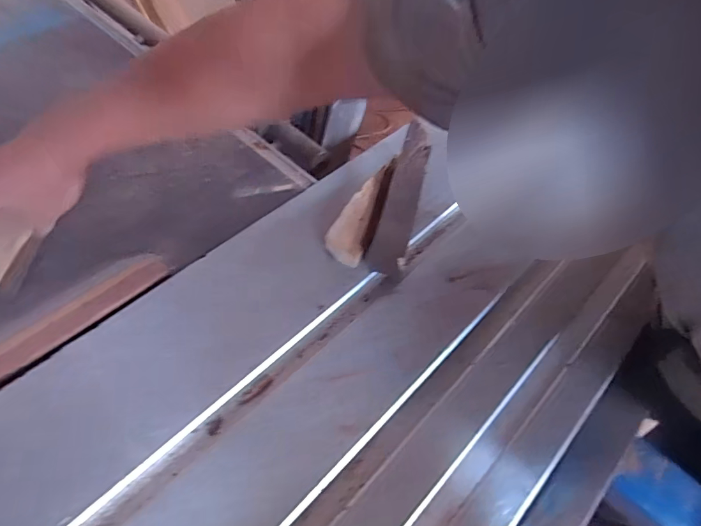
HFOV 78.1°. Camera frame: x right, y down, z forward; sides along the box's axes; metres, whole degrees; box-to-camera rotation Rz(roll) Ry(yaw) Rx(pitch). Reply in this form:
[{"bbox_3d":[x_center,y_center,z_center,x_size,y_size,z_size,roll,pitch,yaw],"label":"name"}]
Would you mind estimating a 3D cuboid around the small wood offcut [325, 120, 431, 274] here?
[{"bbox_3d":[0.042,-0.079,0.498,0.077,0.041,0.196,16,56,8],"label":"small wood offcut"}]

